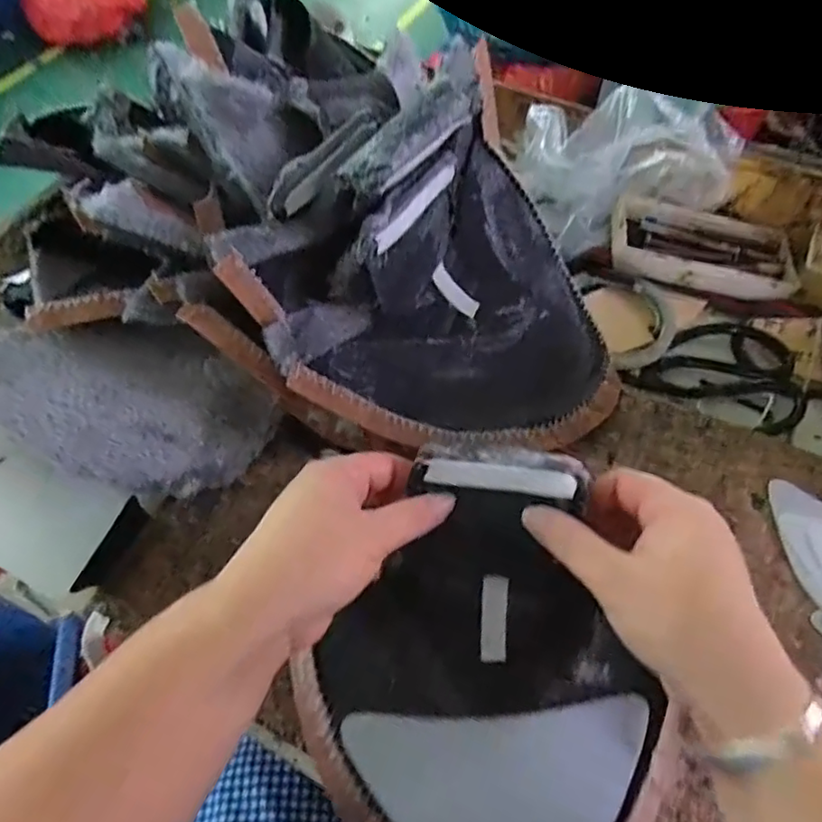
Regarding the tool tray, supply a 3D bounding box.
[{"bbox_3d":[0.241,-0.134,0.505,0.147,0.032,0.074,8,59,6],"label":"tool tray"}]

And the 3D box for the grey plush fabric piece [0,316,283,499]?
[{"bbox_3d":[-0.188,-0.007,0.386,0.192,0.017,0.098,12,82,-4],"label":"grey plush fabric piece"}]

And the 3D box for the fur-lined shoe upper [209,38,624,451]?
[{"bbox_3d":[0.040,-0.076,0.386,0.233,0.124,0.240,45,67,-2],"label":"fur-lined shoe upper"}]

